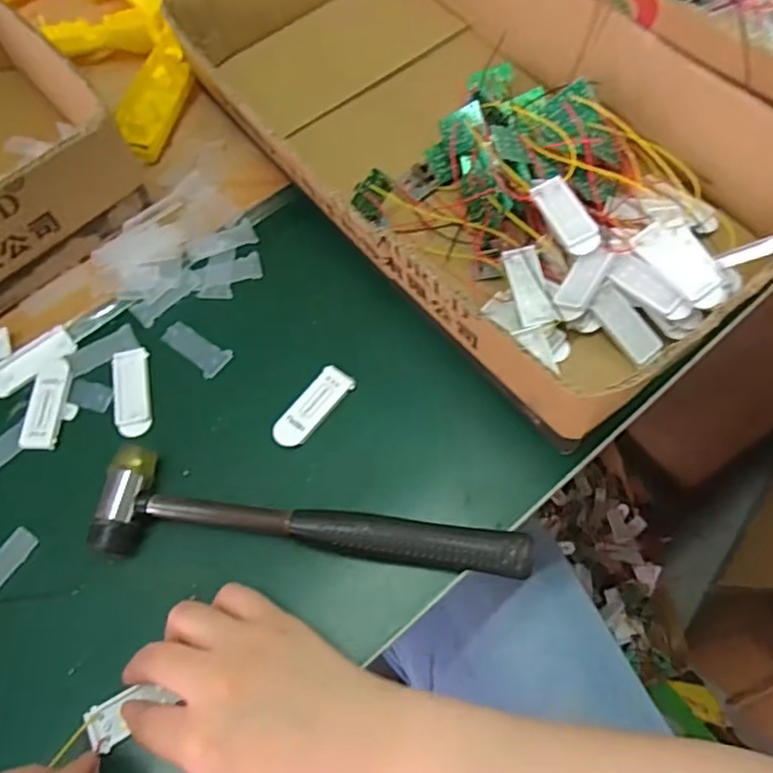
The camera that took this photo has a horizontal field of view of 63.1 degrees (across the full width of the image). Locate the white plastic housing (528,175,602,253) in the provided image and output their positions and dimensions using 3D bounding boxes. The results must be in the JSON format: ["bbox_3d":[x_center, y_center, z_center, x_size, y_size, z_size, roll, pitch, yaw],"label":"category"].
[{"bbox_3d":[0.109,-0.106,0.384,0.021,0.011,0.059,-17,64,-5],"label":"white plastic housing"}]

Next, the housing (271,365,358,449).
[{"bbox_3d":[-0.045,0.012,0.382,0.023,0.004,0.057,35,71,19],"label":"housing"}]

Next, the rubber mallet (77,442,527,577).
[{"bbox_3d":[-0.041,0.074,0.346,0.232,0.022,0.056,4,64,6],"label":"rubber mallet"}]

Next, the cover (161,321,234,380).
[{"bbox_3d":[-0.124,-0.025,0.408,0.048,0.004,0.022,33,70,18],"label":"cover"}]

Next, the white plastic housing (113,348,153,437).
[{"bbox_3d":[-0.159,0.003,0.393,0.021,0.004,0.059,-12,63,-2],"label":"white plastic housing"}]

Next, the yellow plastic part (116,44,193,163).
[{"bbox_3d":[-0.183,-0.220,0.487,0.042,0.012,0.105,11,65,9],"label":"yellow plastic part"}]

